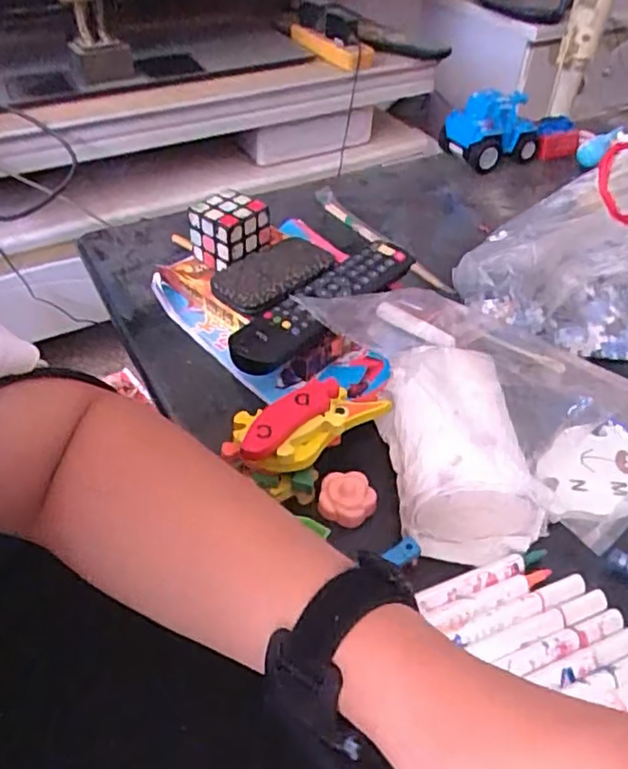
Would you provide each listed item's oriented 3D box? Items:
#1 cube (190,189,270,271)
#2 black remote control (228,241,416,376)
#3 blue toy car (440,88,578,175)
[{"bbox_3d":[-0.074,-0.140,0.560,0.048,0.047,0.059,35,52,30],"label":"cube"},{"bbox_3d":[0.008,-0.071,0.501,0.048,0.015,0.181,35,53,30],"label":"black remote control"},{"bbox_3d":[0.252,-0.331,0.800,0.161,0.092,0.077,-5,44,-8],"label":"blue toy car"}]

